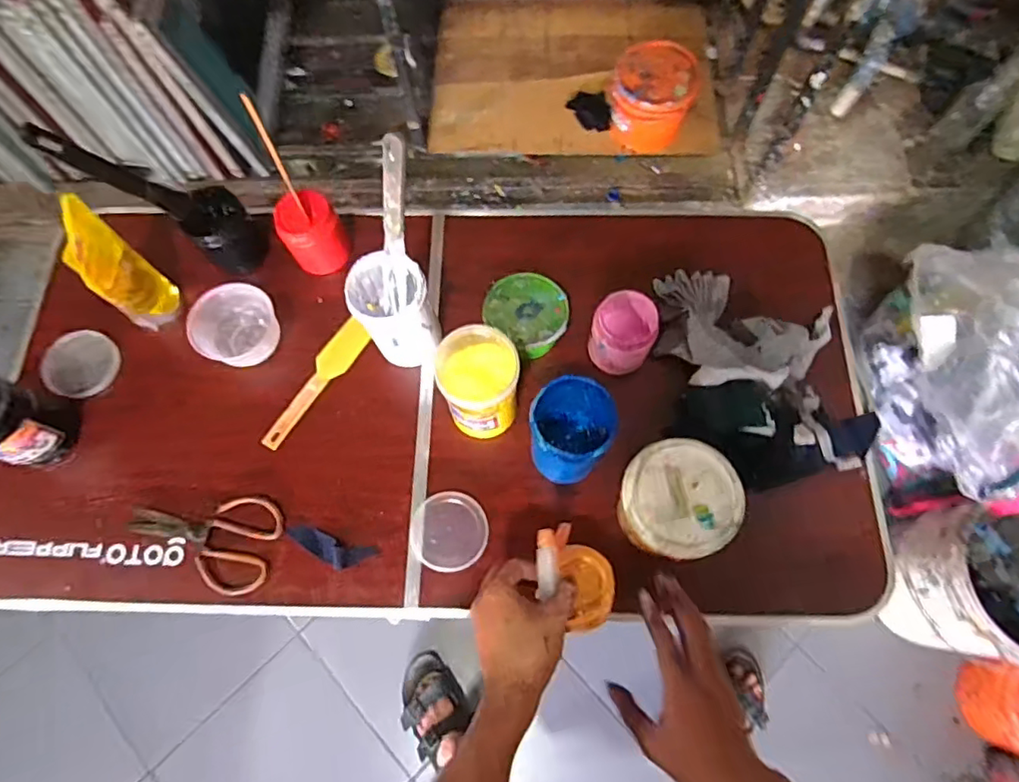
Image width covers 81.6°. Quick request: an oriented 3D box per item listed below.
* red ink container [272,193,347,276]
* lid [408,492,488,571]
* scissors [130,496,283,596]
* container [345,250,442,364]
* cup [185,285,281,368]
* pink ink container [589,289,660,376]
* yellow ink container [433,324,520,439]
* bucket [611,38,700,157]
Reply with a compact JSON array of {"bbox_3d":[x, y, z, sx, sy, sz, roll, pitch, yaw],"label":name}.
[{"bbox_3d":[-0.281,-0.225,0.850,0.078,0.102,0.072,0,70,1],"label":"red ink container"},{"bbox_3d":[-0.078,0.180,0.758,0.097,0.012,0.097,0,70,1],"label":"lid"},{"bbox_3d":[-0.398,0.184,0.766,0.198,0.007,0.117,15,72,7],"label":"scissors"},{"bbox_3d":[-0.149,-0.098,0.790,0.097,0.157,0.109,-17,71,-5],"label":"container"},{"bbox_3d":[-0.385,-0.091,0.838,0.091,0.091,0.100,0,70,1],"label":"cup"},{"bbox_3d":[0.151,-0.073,0.796,0.084,0.087,0.097,16,72,7],"label":"pink ink container"},{"bbox_3d":[-0.038,-0.011,0.736,0.097,0.143,0.102,0,70,1],"label":"yellow ink container"},{"bbox_3d":[0.378,-0.758,1.570,0.208,0.209,0.212,0,70,1],"label":"bucket"}]

